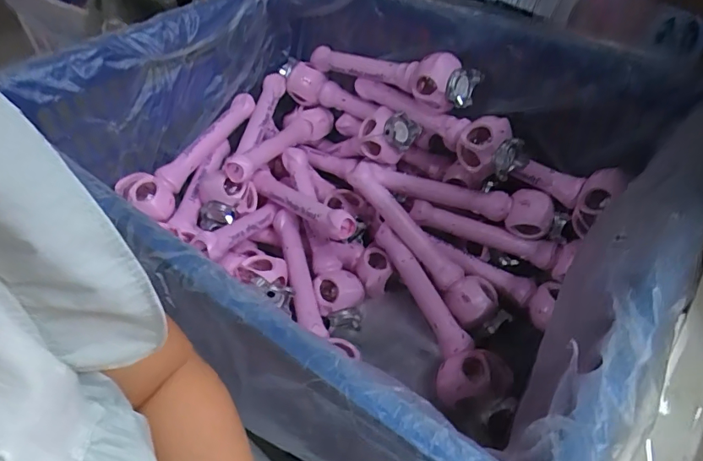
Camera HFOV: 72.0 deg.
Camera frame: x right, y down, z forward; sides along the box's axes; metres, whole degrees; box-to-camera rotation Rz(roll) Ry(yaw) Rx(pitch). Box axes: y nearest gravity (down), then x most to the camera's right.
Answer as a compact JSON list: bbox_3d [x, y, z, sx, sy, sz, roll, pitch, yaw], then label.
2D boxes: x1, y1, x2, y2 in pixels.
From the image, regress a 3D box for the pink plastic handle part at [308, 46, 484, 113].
[{"bbox_3d":[0.072,-0.308,0.890,0.345,0.083,0.085,33,55,29],"label":"pink plastic handle part"}]

